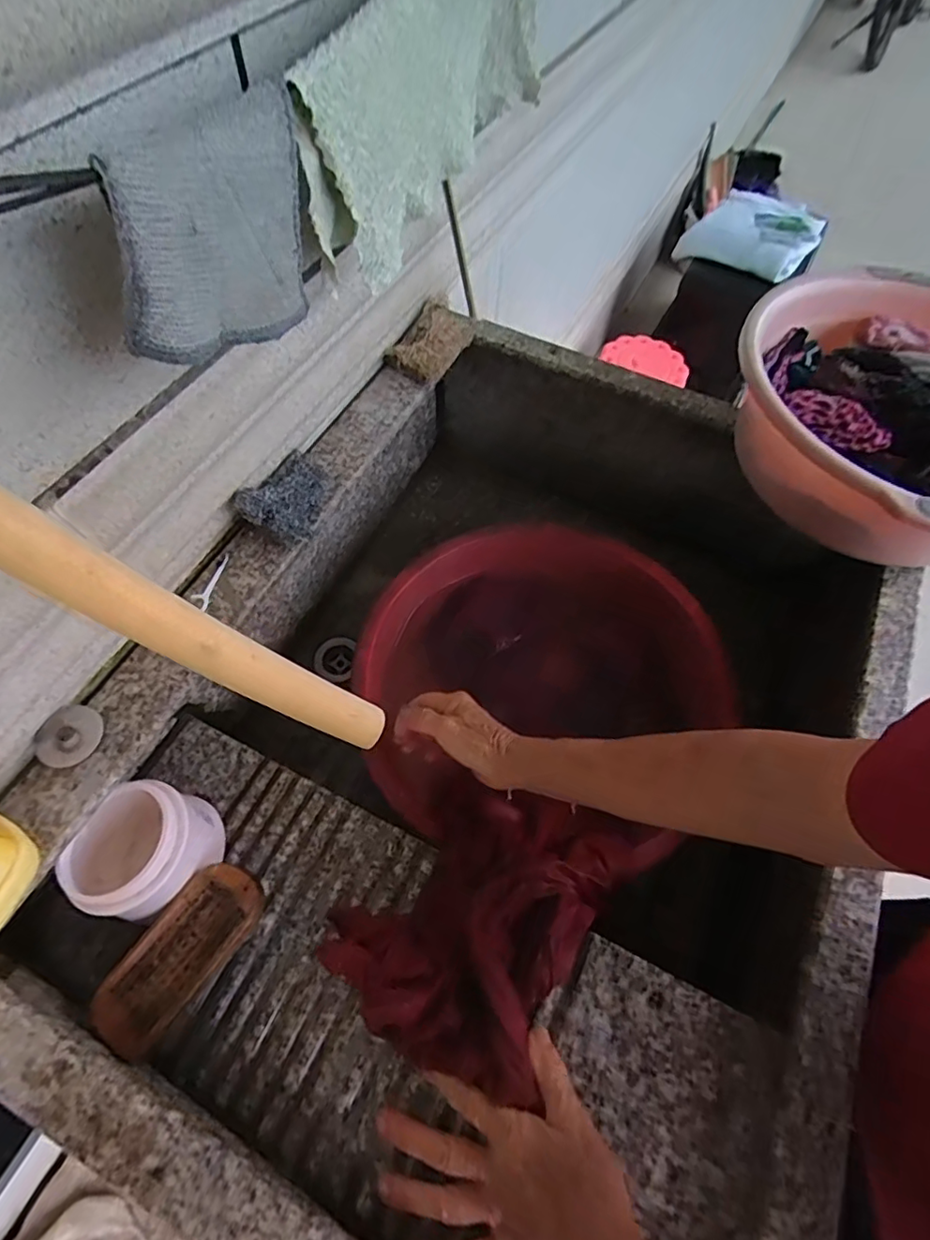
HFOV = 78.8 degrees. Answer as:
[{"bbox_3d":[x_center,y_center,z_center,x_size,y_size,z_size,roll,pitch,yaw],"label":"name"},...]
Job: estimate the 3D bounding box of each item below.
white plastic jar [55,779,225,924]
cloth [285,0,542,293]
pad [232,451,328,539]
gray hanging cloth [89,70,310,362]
[{"bbox_3d":[-0.252,0.181,0.446,0.097,0.070,0.091,1,62,-2],"label":"white plastic jar"},{"bbox_3d":[-0.028,-0.379,0.413,0.040,0.163,0.272,27,64,11],"label":"cloth"},{"bbox_3d":[-0.165,-0.118,0.527,0.069,0.013,0.089,34,56,-23],"label":"pad"},{"bbox_3d":[-0.135,-0.207,0.316,0.015,0.110,0.140,27,64,11],"label":"gray hanging cloth"}]

